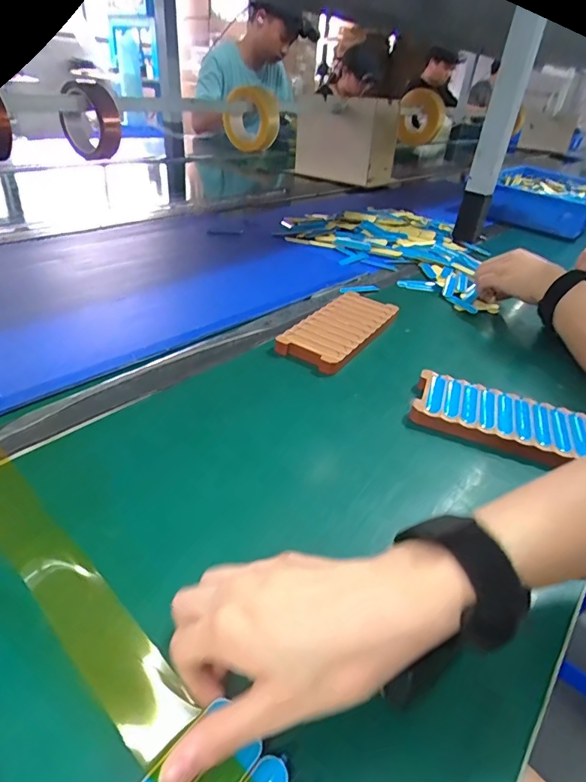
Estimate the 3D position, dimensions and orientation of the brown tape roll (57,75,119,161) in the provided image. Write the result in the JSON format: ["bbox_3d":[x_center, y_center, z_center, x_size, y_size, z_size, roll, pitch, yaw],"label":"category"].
[{"bbox_3d":[-0.308,-0.412,0.691,0.100,0.094,0.042,24,38,22],"label":"brown tape roll"}]

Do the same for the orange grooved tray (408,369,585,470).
[{"bbox_3d":[0.200,0.028,0.420,0.170,0.017,0.079,17,36,14],"label":"orange grooved tray"}]

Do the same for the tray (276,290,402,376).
[{"bbox_3d":[0.058,-0.073,0.533,0.077,0.021,0.171,26,39,25],"label":"tray"}]

